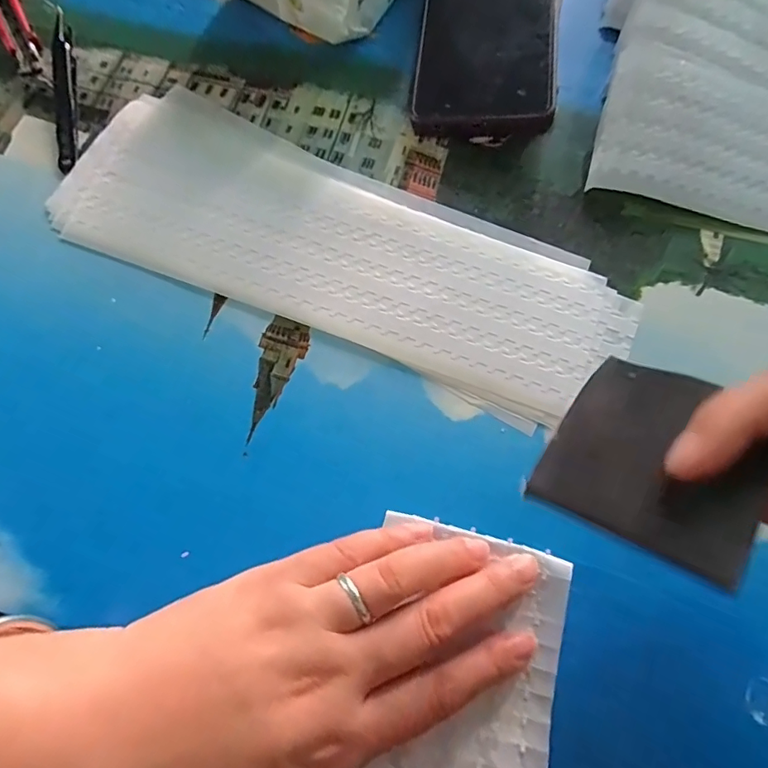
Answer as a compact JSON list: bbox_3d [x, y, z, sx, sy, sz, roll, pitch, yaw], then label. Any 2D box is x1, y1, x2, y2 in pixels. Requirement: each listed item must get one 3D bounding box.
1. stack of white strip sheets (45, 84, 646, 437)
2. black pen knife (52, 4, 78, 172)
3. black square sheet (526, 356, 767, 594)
[{"bbox_3d":[-0.023,-0.070,0.261,0.292,0.008,0.103,25,73,7],"label":"stack of white strip sheets"},{"bbox_3d":[-0.181,-0.167,0.284,0.011,0.013,0.107,-10,72,-5],"label":"black pen knife"},{"bbox_3d":[0.085,0.020,0.157,0.059,0.007,0.065,21,59,37],"label":"black square sheet"}]

